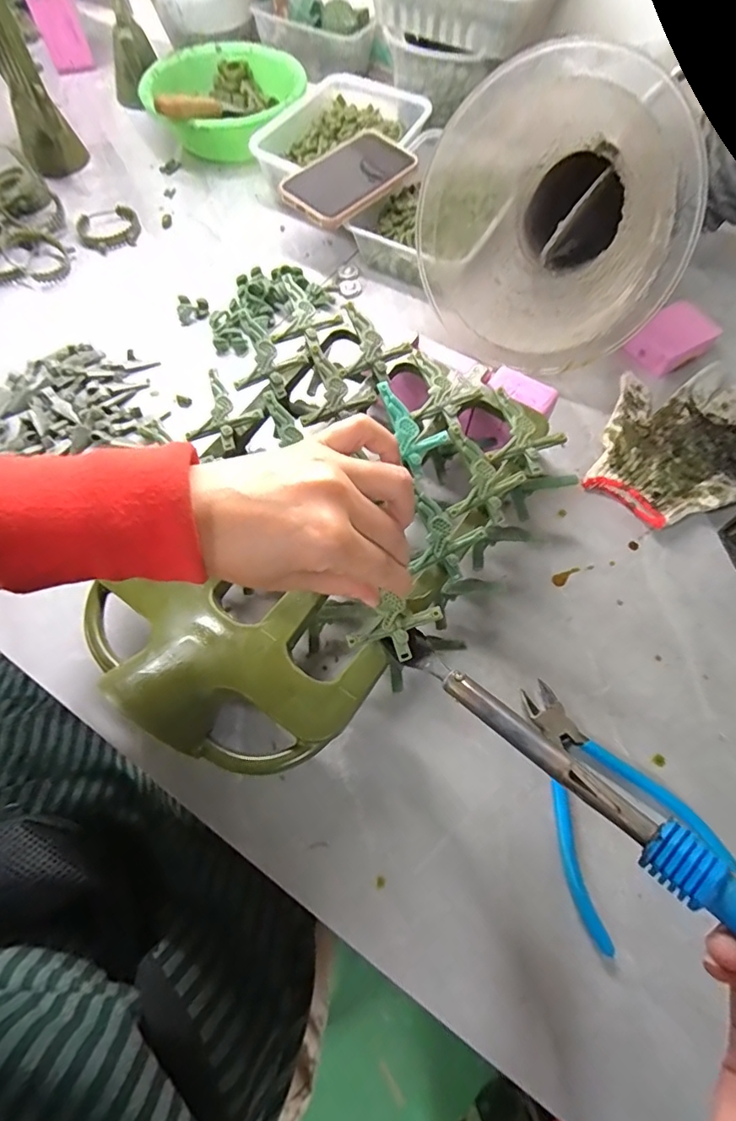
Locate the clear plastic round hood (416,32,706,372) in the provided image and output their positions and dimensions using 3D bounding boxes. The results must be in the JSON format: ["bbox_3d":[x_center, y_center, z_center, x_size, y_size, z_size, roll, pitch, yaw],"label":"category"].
[{"bbox_3d":[0.165,-0.313,0.451,0.213,0.196,0.200,0,64,0],"label":"clear plastic round hood"}]

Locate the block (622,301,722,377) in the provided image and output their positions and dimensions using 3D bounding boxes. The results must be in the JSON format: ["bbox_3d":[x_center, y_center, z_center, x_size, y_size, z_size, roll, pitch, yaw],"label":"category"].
[{"bbox_3d":[0.298,-0.217,0.497,0.084,0.023,0.053,-34,69,-15],"label":"block"}]

